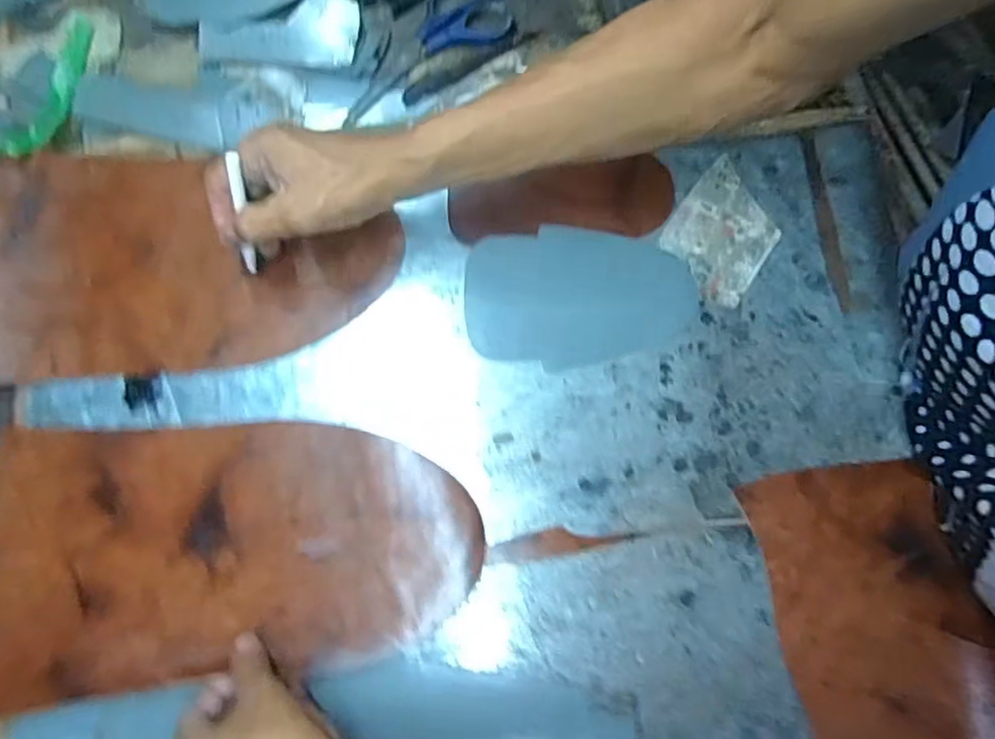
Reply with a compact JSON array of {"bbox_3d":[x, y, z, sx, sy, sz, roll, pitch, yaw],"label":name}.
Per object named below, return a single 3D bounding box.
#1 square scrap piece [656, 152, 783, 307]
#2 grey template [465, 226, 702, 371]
[{"bbox_3d":[0.166,-0.101,0.472,0.072,0.004,0.092,36,84,7],"label":"square scrap piece"},{"bbox_3d":[0.060,-0.053,0.466,0.161,0.009,0.100,2,75,-1],"label":"grey template"}]

